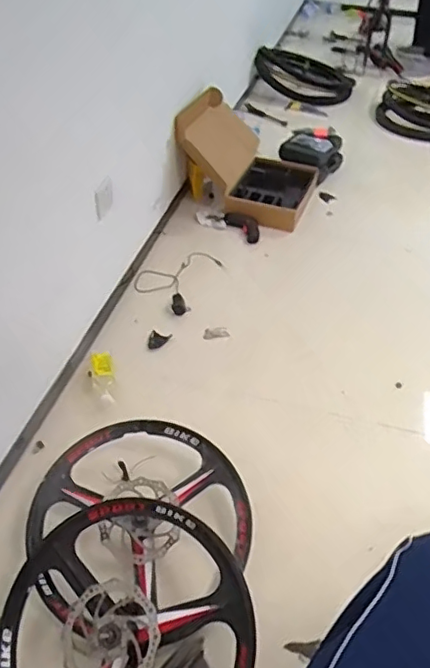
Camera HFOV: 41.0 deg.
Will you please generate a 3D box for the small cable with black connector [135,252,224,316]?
[{"bbox_3d":[-0.115,-0.178,1.780,0.213,0.034,0.308,19,46,18],"label":"small cable with black connector"}]

